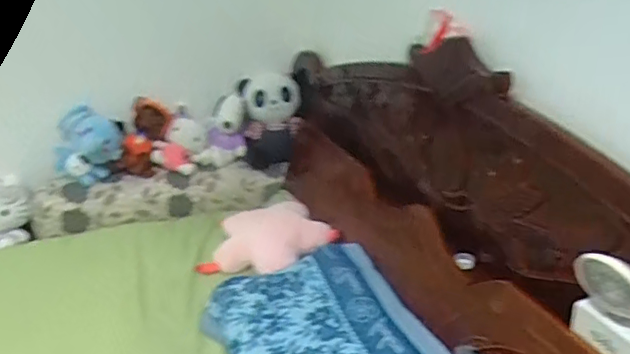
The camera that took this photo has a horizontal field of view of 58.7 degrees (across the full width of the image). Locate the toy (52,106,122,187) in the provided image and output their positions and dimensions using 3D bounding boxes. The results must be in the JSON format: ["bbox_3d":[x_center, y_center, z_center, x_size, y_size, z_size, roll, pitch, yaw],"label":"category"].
[{"bbox_3d":[-0.677,-0.090,1.666,0.183,0.202,0.110,-2,23,-6],"label":"toy"}]

